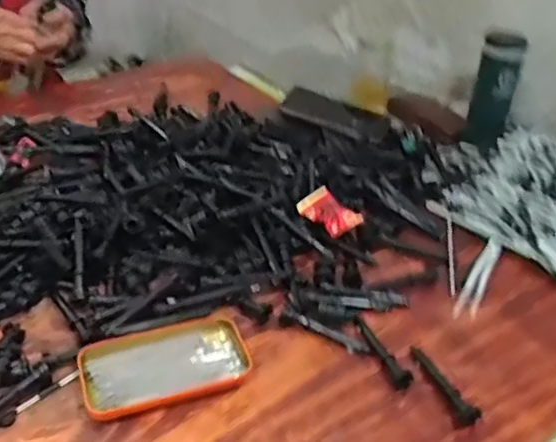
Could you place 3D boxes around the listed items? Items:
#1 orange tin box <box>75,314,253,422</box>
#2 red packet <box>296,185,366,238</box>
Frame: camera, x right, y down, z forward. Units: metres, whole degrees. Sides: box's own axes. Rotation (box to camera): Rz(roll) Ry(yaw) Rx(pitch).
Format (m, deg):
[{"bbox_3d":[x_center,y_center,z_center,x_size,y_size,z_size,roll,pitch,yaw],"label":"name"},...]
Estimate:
[{"bbox_3d":[-0.100,0.127,0.560,0.142,0.016,0.085,-9,36,-20],"label":"orange tin box"},{"bbox_3d":[0.059,-0.012,0.736,0.039,0.023,0.073,-25,44,-36],"label":"red packet"}]

